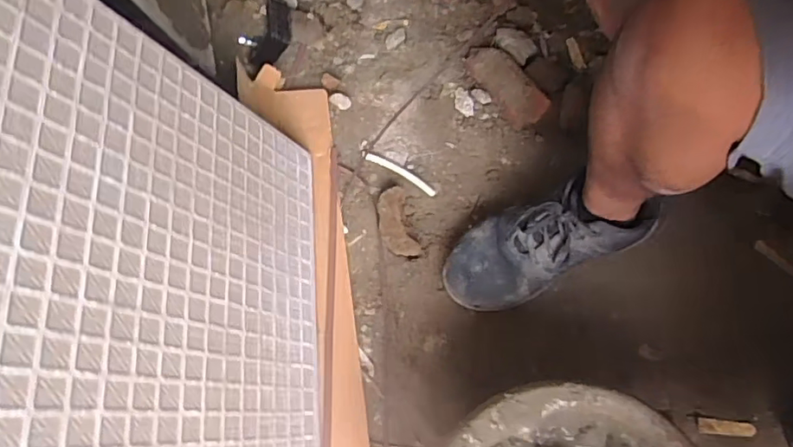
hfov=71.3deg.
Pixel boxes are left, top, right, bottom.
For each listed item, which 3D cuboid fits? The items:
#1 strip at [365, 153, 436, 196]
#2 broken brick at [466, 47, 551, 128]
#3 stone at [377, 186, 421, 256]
[{"bbox_3d":[0.007,-0.067,0.728,0.106,0.004,0.014,30,72,13],"label":"strip"},{"bbox_3d":[0.147,-0.193,0.757,0.048,0.038,0.138,-34,72,-11],"label":"broken brick"},{"bbox_3d":[-0.001,0.002,0.683,0.039,0.034,0.084,-15,69,-4],"label":"stone"}]

